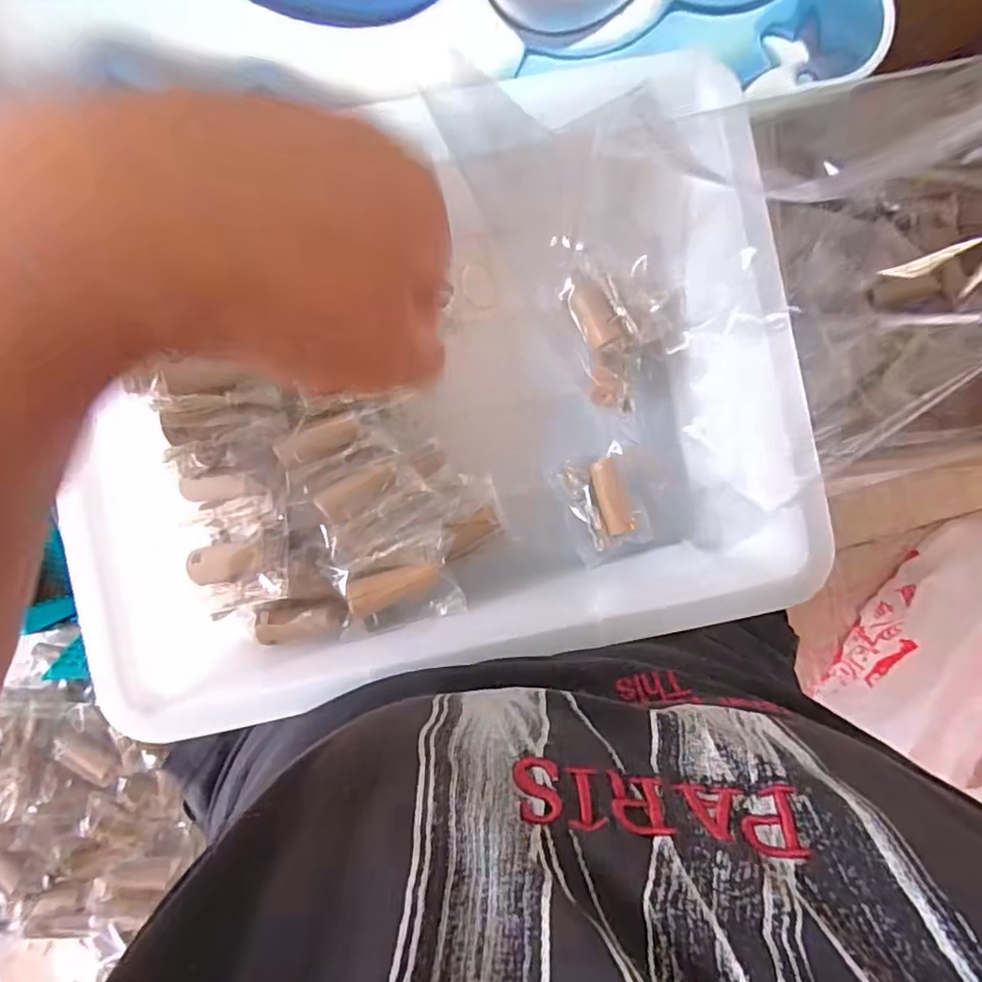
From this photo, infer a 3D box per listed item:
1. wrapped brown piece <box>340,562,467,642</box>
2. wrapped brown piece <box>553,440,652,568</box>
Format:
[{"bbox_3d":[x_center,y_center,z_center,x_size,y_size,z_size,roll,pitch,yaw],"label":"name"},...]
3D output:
[{"bbox_3d":[-0.053,0.062,0.352,0.070,0.021,0.035,-12,92,-3],"label":"wrapped brown piece"},{"bbox_3d":[0.074,0.009,0.402,0.050,0.017,0.066,-21,93,-3],"label":"wrapped brown piece"}]

